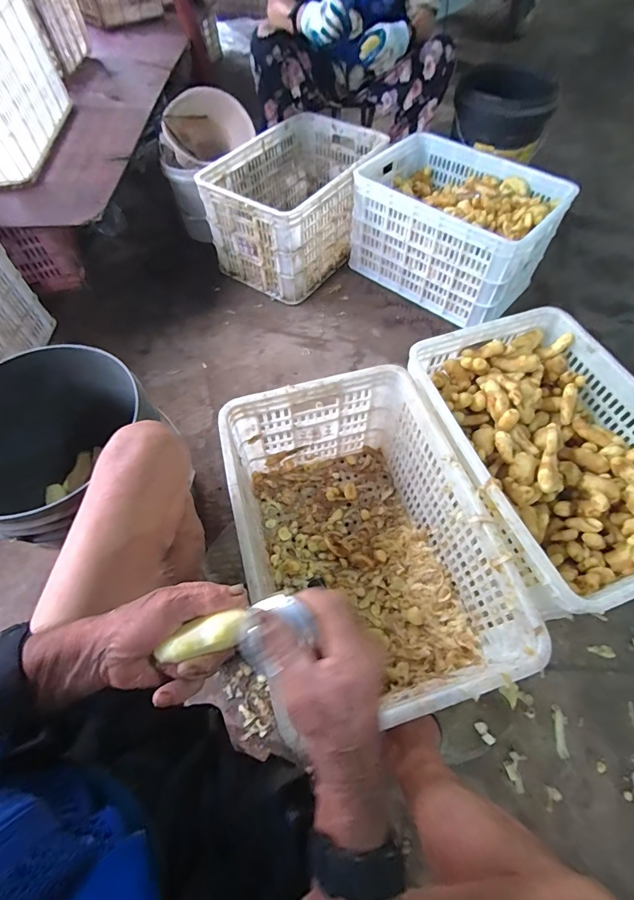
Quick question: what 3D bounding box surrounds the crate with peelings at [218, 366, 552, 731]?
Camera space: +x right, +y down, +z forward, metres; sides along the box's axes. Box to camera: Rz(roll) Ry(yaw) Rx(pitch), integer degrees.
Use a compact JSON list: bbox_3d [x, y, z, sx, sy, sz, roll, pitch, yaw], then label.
[{"bbox_3d":[0.063,0.164,0.710,0.349,0.294,0.508,-13,60,-8],"label":"crate with peelings"}]

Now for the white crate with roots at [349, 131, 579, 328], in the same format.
[{"bbox_3d":[0.414,-0.683,1.225,0.544,0.280,0.402,35,66,19],"label":"white crate with roots"}]

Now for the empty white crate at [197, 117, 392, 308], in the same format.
[{"bbox_3d":[-0.058,-0.795,1.293,0.364,0.289,0.546,31,64,16],"label":"empty white crate"}]

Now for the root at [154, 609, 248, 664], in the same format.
[{"bbox_3d":[-0.090,0.153,0.324,0.072,0.022,0.024,-20,61,-4],"label":"root"}]

